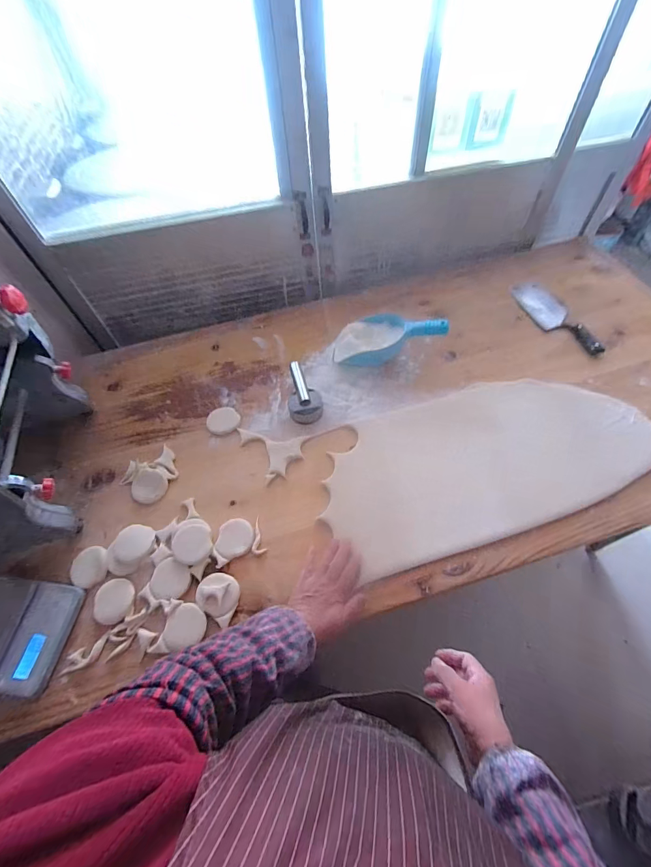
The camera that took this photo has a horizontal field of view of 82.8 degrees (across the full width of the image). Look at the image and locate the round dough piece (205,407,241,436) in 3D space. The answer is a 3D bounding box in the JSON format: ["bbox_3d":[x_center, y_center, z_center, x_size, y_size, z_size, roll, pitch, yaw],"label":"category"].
[{"bbox_3d":[-0.229,-0.030,0.827,0.073,0.007,0.071,-1,58,2],"label":"round dough piece"}]

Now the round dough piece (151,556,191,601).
[{"bbox_3d":[-0.272,0.256,0.645,0.069,0.014,0.063,-1,58,2],"label":"round dough piece"}]

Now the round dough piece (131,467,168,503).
[{"bbox_3d":[-0.354,0.105,0.745,0.070,0.006,0.070,1,73,-2],"label":"round dough piece"}]

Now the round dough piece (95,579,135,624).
[{"bbox_3d":[-0.362,0.289,0.634,0.070,0.020,0.067,-1,58,2],"label":"round dough piece"}]

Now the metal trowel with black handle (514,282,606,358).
[{"bbox_3d":[0.571,-0.291,0.924,0.085,0.024,0.275,-17,59,-8],"label":"metal trowel with black handle"}]

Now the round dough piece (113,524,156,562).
[{"bbox_3d":[-0.348,0.199,0.673,0.061,0.010,0.067,5,65,-10],"label":"round dough piece"}]

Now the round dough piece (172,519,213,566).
[{"bbox_3d":[-0.243,0.197,0.675,0.069,0.017,0.083,-15,58,-7],"label":"round dough piece"}]

